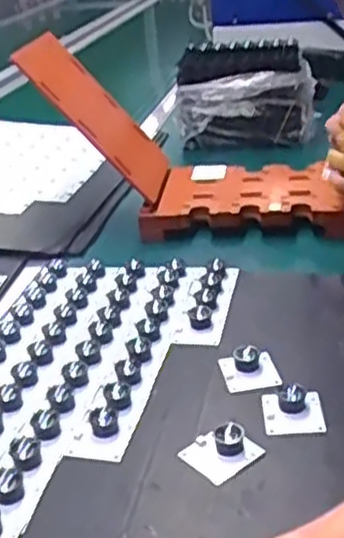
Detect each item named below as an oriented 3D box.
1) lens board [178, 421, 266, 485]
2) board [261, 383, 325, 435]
[{"bbox_3d":[0.036,0.125,0.528,0.049,0.019,0.045,-24,32,-32],"label":"lens board"},{"bbox_3d":[0.093,0.105,0.560,0.045,0.016,0.042,-4,27,3],"label":"board"}]

